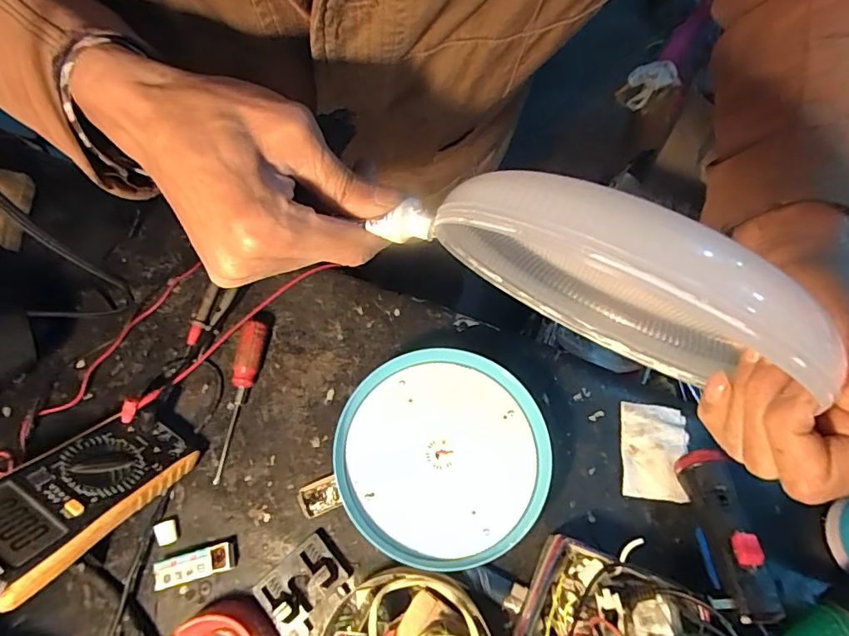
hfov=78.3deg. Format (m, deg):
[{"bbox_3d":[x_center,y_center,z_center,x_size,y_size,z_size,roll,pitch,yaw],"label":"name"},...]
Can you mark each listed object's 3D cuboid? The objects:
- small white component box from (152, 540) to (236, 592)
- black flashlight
[{"bbox_3d":[-0.194,0.210,0.443,0.060,0.020,0.023,-14,67,-8],"label":"small white component box"},{"bbox_3d":[0.248,0.174,0.428,0.039,0.046,0.130,0,47,-2],"label":"black flashlight"}]

